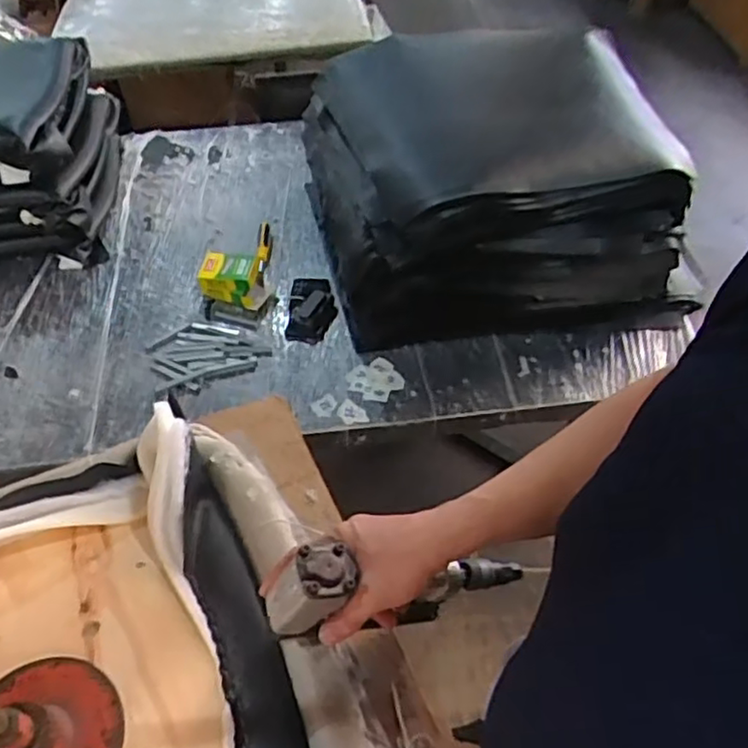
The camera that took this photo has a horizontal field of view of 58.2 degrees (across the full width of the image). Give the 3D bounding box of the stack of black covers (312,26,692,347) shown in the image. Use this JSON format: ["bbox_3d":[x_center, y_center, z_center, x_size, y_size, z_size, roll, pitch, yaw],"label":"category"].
[{"bbox_3d":[0.225,-0.367,1.332,0.646,0.374,0.511,-9,51,-6],"label":"stack of black covers"}]

